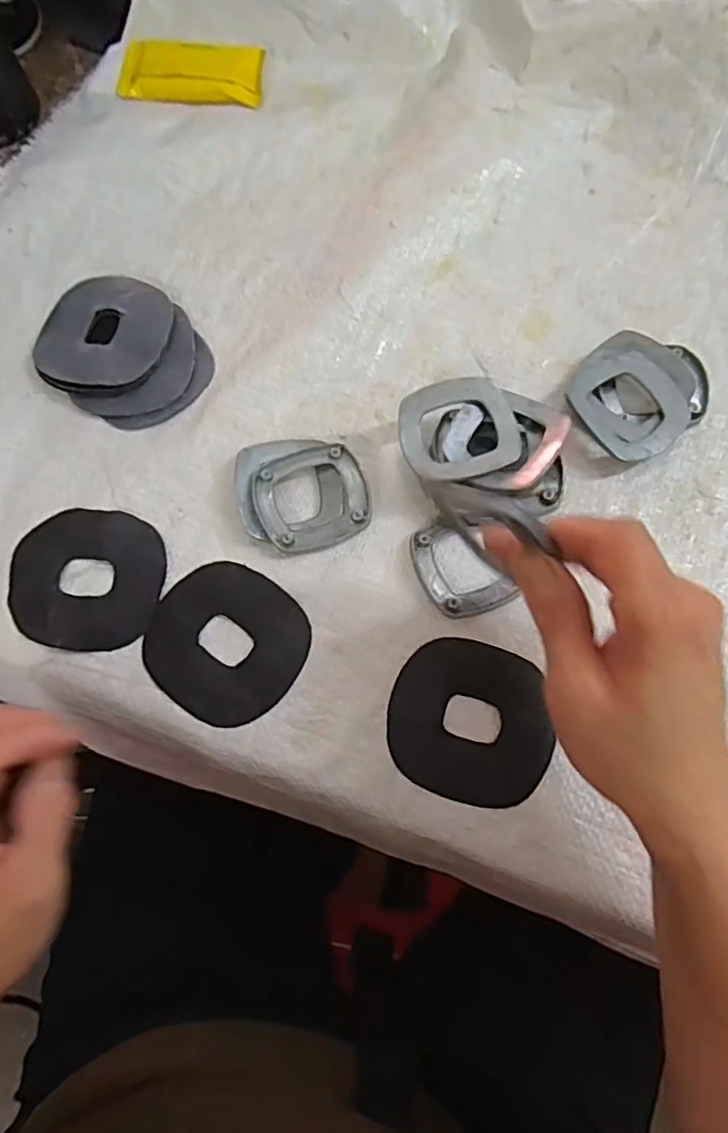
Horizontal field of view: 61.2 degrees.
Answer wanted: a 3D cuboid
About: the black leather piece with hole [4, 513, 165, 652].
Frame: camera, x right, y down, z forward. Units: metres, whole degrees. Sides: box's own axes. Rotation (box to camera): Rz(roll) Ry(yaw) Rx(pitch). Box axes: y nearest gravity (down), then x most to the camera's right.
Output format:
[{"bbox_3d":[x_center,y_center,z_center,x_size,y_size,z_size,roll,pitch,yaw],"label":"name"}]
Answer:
[{"bbox_3d":[-0.149,0.005,0.331,0.080,0.007,0.077,12,73,5],"label":"black leather piece with hole"}]

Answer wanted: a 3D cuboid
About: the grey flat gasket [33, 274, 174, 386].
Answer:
[{"bbox_3d":[-0.157,-0.144,0.373,0.075,0.006,0.084,17,67,8],"label":"grey flat gasket"}]

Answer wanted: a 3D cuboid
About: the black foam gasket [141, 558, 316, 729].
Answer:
[{"bbox_3d":[-0.072,0.039,0.322,0.081,0.004,0.076,30,76,10],"label":"black foam gasket"}]

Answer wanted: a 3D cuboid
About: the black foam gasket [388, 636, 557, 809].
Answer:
[{"bbox_3d":[0.054,0.077,0.308,0.079,0.004,0.076,18,74,7],"label":"black foam gasket"}]

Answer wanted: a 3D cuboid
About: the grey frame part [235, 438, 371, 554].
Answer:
[{"bbox_3d":[-0.034,-0.042,0.342,0.069,0.012,0.067,-13,73,-3],"label":"grey frame part"}]

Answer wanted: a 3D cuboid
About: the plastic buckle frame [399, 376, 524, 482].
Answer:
[{"bbox_3d":[0.051,-0.074,0.329,0.060,0.004,0.057,-15,75,-4],"label":"plastic buckle frame"}]

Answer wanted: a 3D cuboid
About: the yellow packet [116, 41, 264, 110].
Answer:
[{"bbox_3d":[-0.122,-0.349,0.434,0.100,0.007,0.049,7,73,3],"label":"yellow packet"}]

